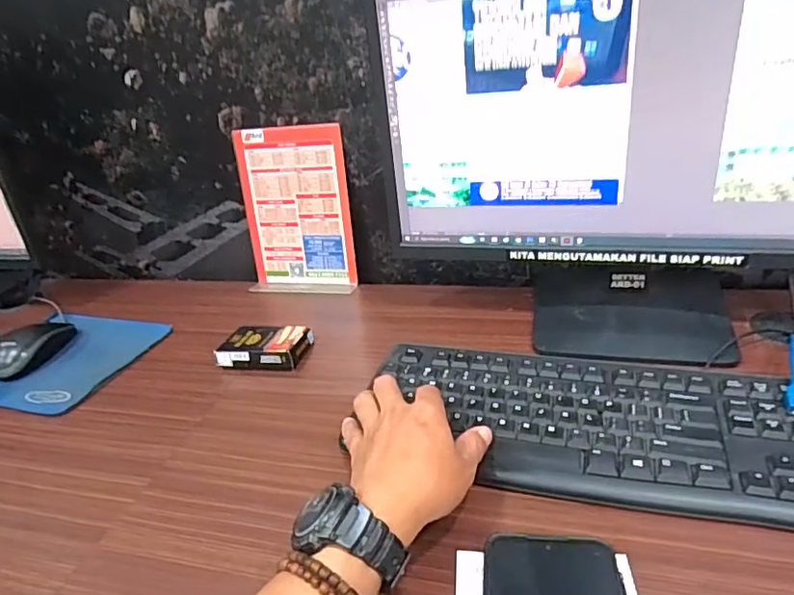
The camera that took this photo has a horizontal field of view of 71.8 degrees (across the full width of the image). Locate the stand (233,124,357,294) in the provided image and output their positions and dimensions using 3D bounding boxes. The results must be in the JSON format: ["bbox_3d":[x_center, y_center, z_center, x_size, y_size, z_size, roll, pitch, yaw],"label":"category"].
[{"bbox_3d":[-0.135,-0.112,0.726,0.148,0.209,0.049,2,29,15],"label":"stand"}]

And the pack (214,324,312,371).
[{"bbox_3d":[-0.144,0.055,0.607,0.089,0.025,0.066,2,29,15],"label":"pack"}]

